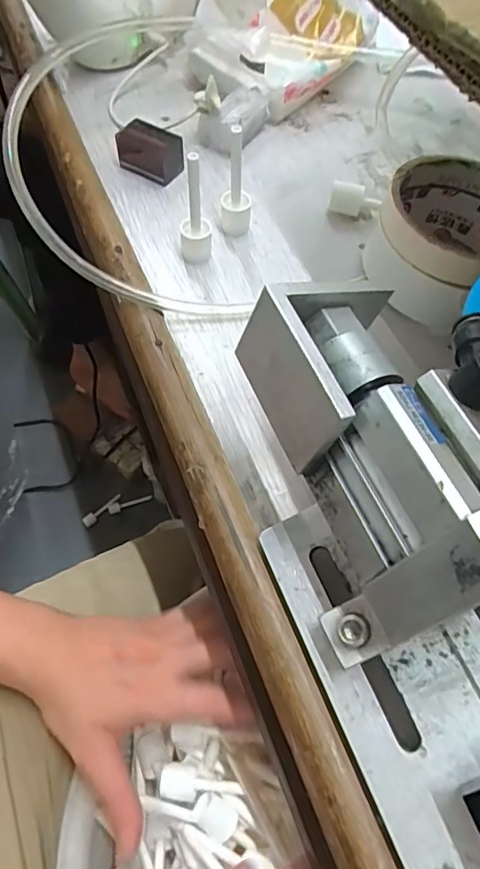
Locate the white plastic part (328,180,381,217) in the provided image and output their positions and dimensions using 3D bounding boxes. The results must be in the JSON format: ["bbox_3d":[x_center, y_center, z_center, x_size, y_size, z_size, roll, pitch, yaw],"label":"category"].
[{"bbox_3d":[0.073,-0.148,0.344,0.031,0.019,0.013,16,63,10],"label":"white plastic part"}]

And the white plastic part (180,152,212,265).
[{"bbox_3d":[-0.026,-0.126,0.307,0.018,0.059,0.020,-6,62,-2],"label":"white plastic part"}]

